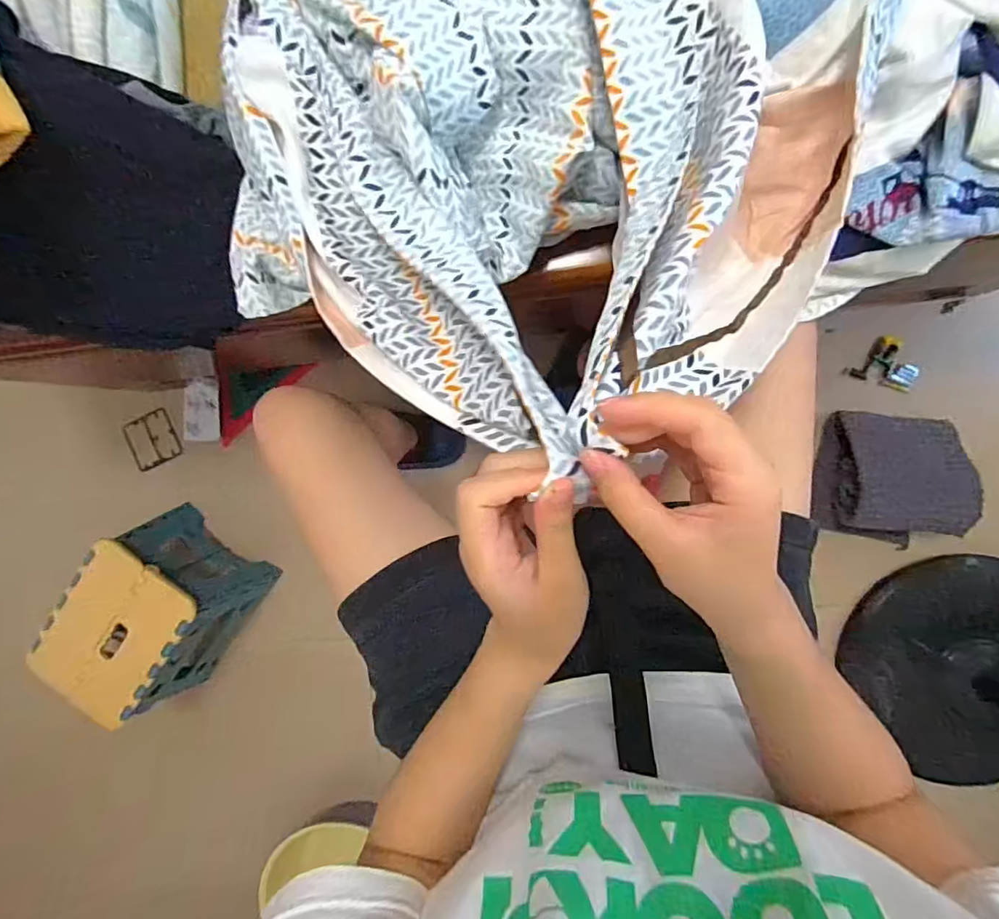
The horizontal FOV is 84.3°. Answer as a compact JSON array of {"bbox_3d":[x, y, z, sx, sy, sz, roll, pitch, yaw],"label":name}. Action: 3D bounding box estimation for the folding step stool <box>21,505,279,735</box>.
[{"bbox_3d":[-0.570,0.254,0.949,0.212,0.266,0.245,32,96,2],"label":"folding step stool"}]

